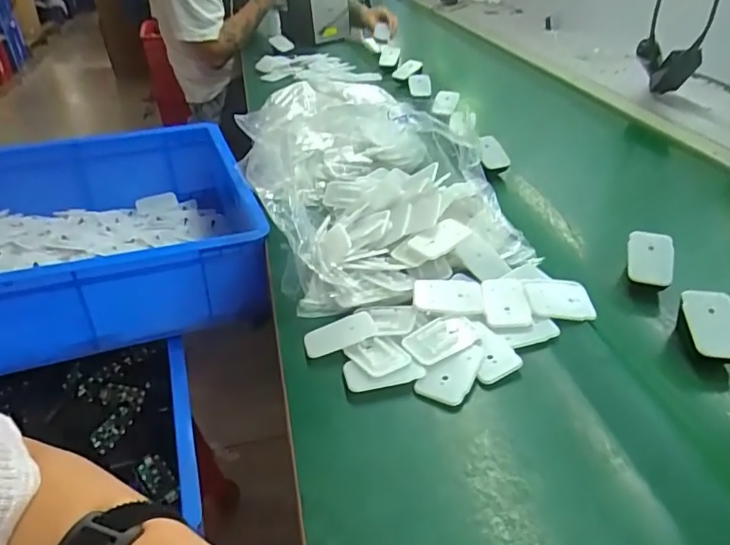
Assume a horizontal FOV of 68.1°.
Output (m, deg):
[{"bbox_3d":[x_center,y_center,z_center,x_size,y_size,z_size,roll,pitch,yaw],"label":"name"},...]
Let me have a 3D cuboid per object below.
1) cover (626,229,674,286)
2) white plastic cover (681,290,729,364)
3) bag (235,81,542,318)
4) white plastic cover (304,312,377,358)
[{"bbox_3d":[0.299,-0.016,0.567,0.043,0.009,0.058,4,74,28],"label":"cover"},{"bbox_3d":[0.309,0.046,0.479,0.044,0.012,0.064,3,59,9],"label":"white plastic cover"},{"bbox_3d":[0.002,-0.119,0.664,0.251,0.132,0.346,-15,37,-18],"label":"bag"},{"bbox_3d":[-0.025,0.061,0.529,0.070,0.004,0.039,-20,37,-6],"label":"white plastic cover"}]

